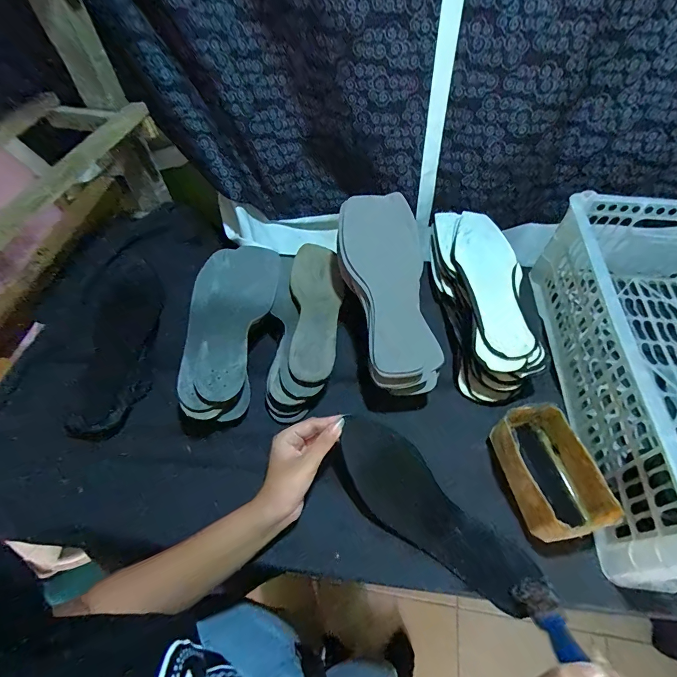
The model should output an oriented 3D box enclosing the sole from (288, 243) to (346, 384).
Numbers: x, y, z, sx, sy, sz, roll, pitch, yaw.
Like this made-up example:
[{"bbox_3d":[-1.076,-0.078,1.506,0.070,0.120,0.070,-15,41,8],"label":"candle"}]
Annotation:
[{"bbox_3d":[-0.030,-0.046,0.522,0.074,0.023,0.246,-2,53,0],"label":"sole"}]

